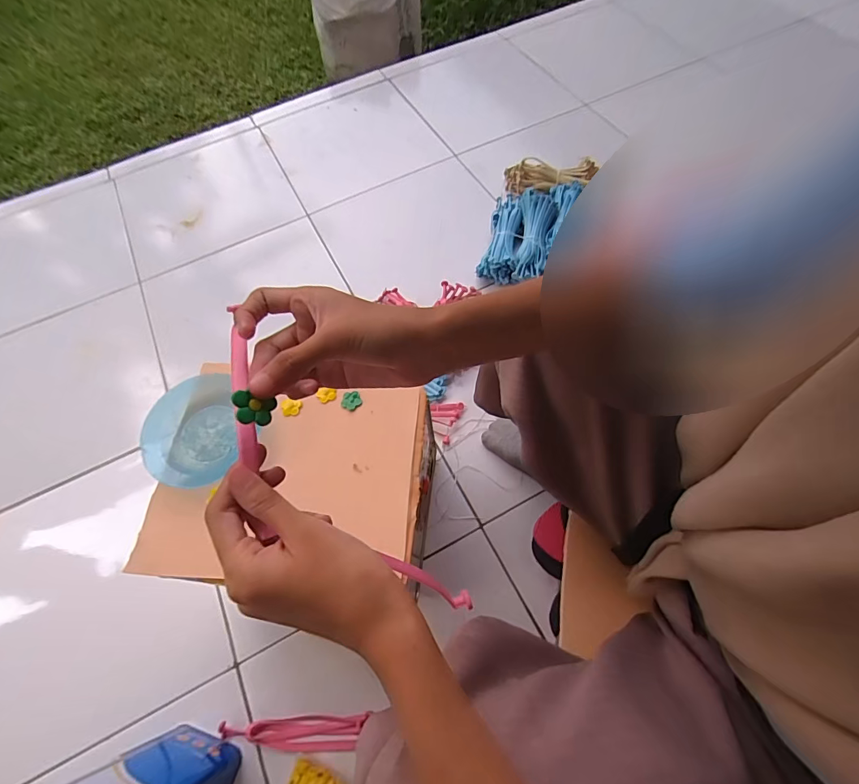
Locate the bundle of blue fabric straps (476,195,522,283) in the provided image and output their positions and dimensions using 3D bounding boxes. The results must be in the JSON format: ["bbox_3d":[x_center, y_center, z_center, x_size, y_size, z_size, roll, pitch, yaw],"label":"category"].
[{"bbox_3d":[0.156,-0.326,0.870,0.075,0.046,0.216,13,66,10],"label":"bundle of blue fabric straps"}]

